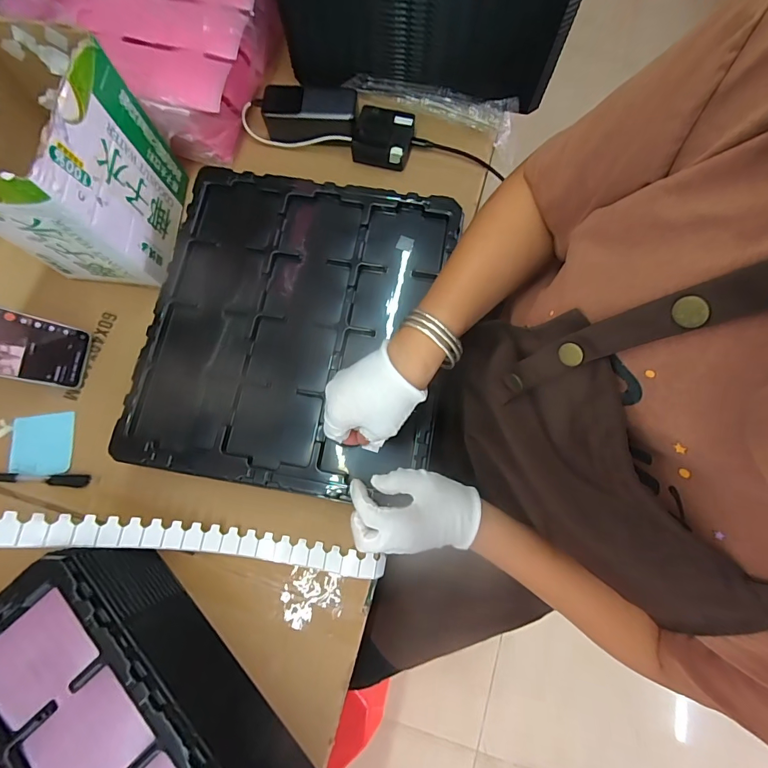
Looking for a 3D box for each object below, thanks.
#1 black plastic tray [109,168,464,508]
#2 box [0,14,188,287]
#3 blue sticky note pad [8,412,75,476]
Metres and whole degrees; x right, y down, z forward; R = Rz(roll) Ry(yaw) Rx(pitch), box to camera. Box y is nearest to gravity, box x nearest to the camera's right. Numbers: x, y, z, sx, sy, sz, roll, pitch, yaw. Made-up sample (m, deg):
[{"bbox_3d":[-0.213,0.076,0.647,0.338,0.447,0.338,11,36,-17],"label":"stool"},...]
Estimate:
[{"bbox_3d":[-0.101,-0.072,0.470,0.331,0.024,0.365,10,76,1],"label":"black plastic tray"},{"bbox_3d":[-0.361,-0.246,0.464,0.152,0.190,0.185,6,76,2],"label":"box"},{"bbox_3d":[-0.427,0.075,0.506,0.075,0.009,0.076,-8,76,-2],"label":"blue sticky note pad"}]

